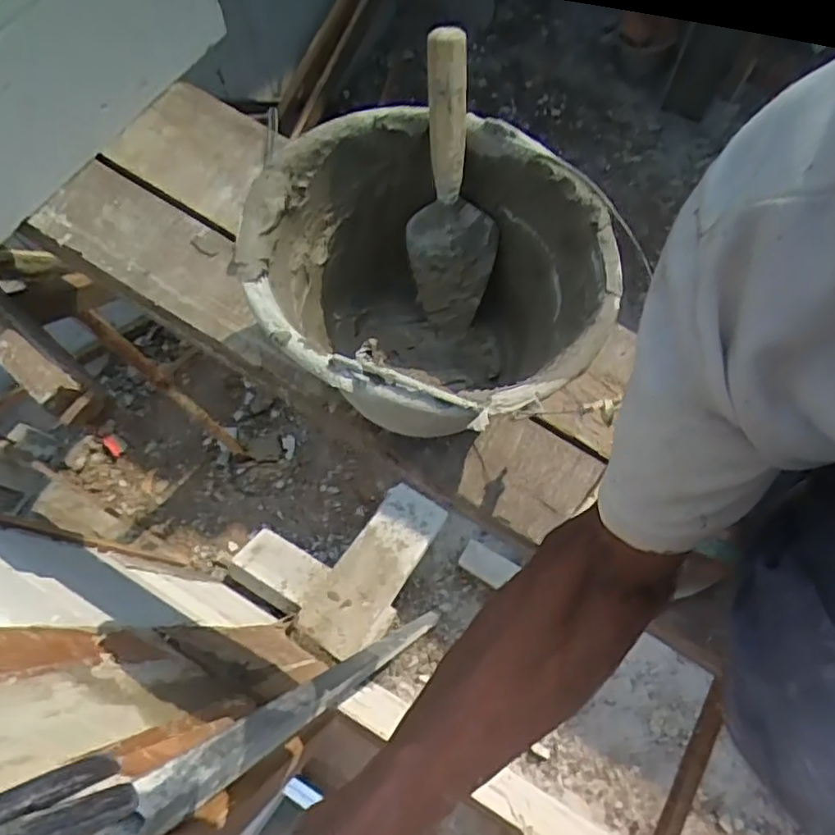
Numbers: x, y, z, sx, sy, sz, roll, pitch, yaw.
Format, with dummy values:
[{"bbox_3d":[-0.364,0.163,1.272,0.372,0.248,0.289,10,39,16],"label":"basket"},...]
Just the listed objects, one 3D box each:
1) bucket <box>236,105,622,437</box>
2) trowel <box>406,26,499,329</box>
[{"bbox_3d":[0.010,-0.105,0.584,0.261,0.204,0.288,-39,75,-10],"label":"bucket"},{"bbox_3d":[0.029,-0.190,0.571,0.087,0.272,0.068,5,37,8],"label":"trowel"}]

